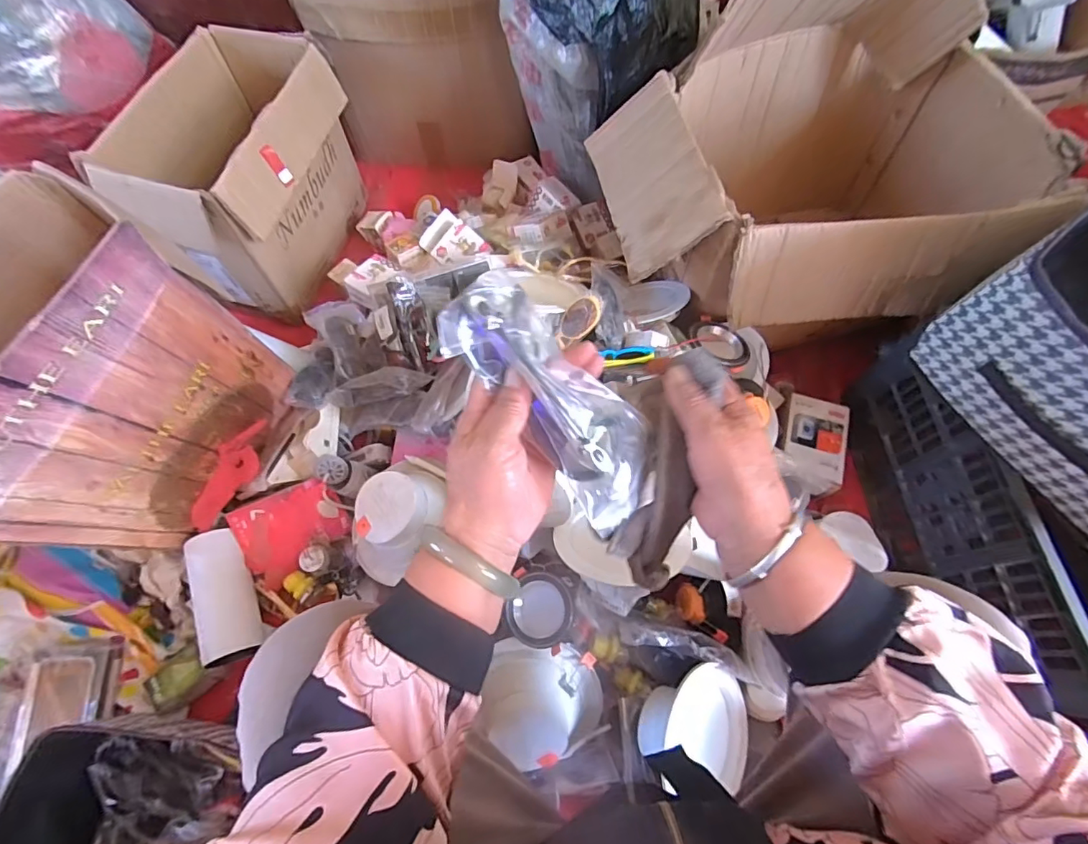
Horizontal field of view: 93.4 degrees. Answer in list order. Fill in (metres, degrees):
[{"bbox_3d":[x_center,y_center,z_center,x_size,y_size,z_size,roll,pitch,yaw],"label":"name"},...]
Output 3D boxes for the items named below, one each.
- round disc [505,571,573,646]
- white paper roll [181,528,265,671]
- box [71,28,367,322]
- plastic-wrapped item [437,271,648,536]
[{"bbox_3d":[-0.002,0.246,0.667,0.079,0.009,0.088,32,85,14],"label":"round disc"},{"bbox_3d":[-0.459,0.244,0.721,0.081,0.062,0.179,-15,85,-6],"label":"white paper roll"},{"bbox_3d":[-0.515,-0.444,0.933,0.244,0.295,0.430,8,67,4],"label":"box"},{"bbox_3d":[0.009,-0.016,0.327,0.070,0.027,0.170,-41,98,-15],"label":"plastic-wrapped item"}]

